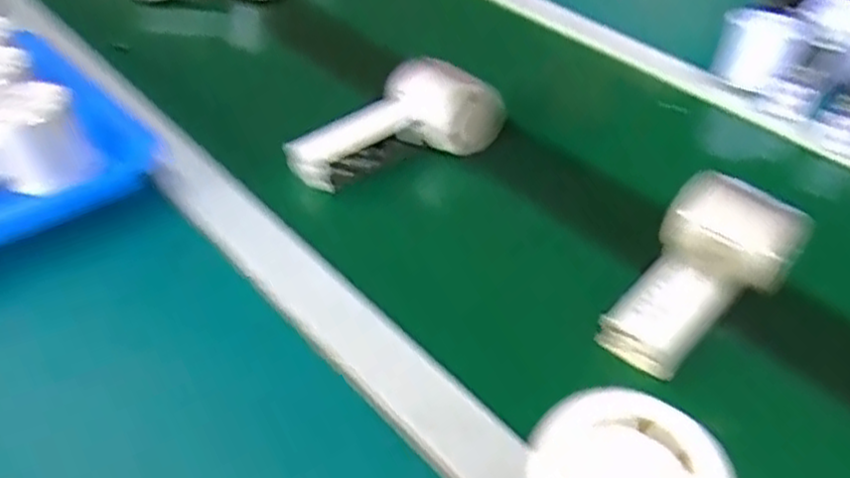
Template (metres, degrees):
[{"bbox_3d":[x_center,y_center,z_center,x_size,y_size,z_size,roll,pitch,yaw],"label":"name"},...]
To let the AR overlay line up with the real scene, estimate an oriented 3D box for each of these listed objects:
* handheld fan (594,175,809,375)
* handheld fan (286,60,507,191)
[{"bbox_3d":[0.165,0.027,0.475,0.071,0.052,0.151,39,59,16],"label":"handheld fan"},{"bbox_3d":[-0.025,-0.089,0.579,0.165,0.058,0.069,-26,48,-31],"label":"handheld fan"}]

